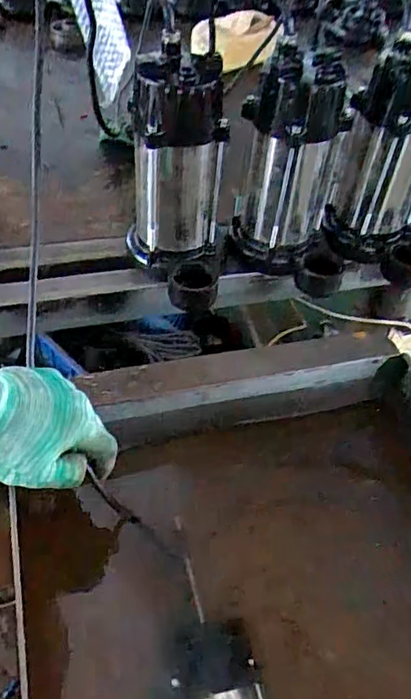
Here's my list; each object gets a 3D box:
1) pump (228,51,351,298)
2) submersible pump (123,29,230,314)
[{"bbox_3d":[0.108,-0.194,0.643,0.148,0.232,0.105,14,49,7],"label":"pump"},{"bbox_3d":[-0.028,-0.184,0.617,0.105,0.226,0.158,-8,50,-12],"label":"submersible pump"}]

